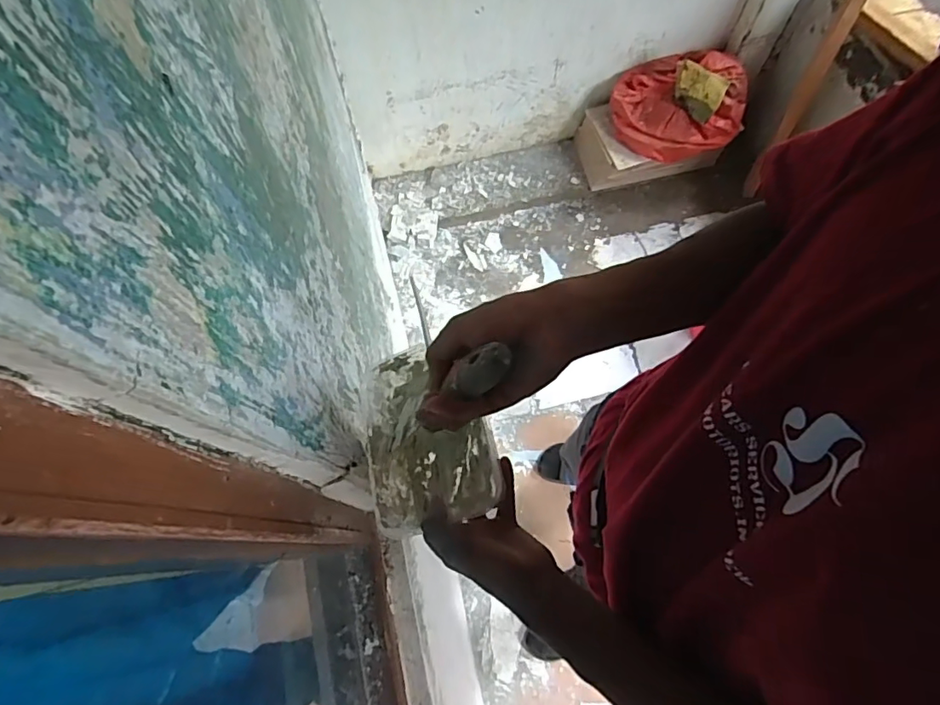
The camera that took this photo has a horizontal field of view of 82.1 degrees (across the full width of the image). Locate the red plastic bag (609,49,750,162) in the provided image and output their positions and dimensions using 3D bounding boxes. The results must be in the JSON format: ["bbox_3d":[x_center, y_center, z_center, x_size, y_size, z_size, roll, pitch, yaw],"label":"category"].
[{"bbox_3d":[0.576,-0.699,1.479,0.357,0.183,0.253,-13,71,-3],"label":"red plastic bag"}]

